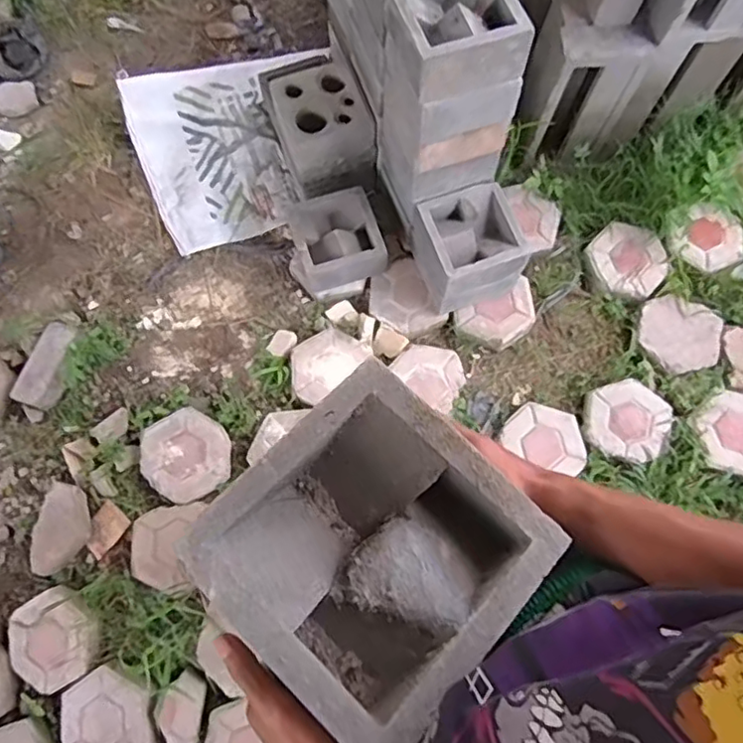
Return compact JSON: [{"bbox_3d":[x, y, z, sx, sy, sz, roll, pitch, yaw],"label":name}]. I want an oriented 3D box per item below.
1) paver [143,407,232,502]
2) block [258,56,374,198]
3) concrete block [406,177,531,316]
[{"bbox_3d":[-0.425,0.191,1.409,0.195,0.058,0.196,-13,71,-4],"label":"paver"},{"bbox_3d":[-0.116,-0.577,1.544,0.209,0.268,0.255,-20,72,-7],"label":"block"},{"bbox_3d":[0.230,-0.282,1.445,0.212,0.187,0.217,-18,72,-6],"label":"concrete block"}]

